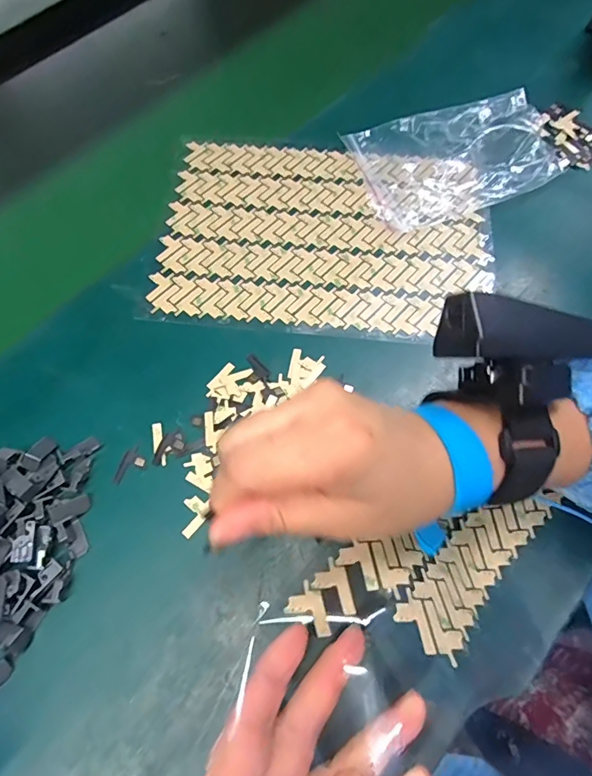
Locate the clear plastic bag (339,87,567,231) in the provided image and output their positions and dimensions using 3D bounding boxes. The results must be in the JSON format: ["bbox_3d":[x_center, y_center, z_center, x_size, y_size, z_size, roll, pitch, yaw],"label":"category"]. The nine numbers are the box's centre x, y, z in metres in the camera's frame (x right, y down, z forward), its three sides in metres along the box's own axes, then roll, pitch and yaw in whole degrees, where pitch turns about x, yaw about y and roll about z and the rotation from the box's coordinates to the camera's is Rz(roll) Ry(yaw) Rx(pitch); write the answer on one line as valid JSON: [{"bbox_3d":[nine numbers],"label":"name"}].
[{"bbox_3d":[0.122,-0.185,0.363,0.148,0.028,0.103,-18,67,-6],"label":"clear plastic bag"}]

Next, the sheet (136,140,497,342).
[{"bbox_3d":[0.022,-0.117,0.349,0.240,0.009,0.167,6,67,4],"label":"sheet"}]

